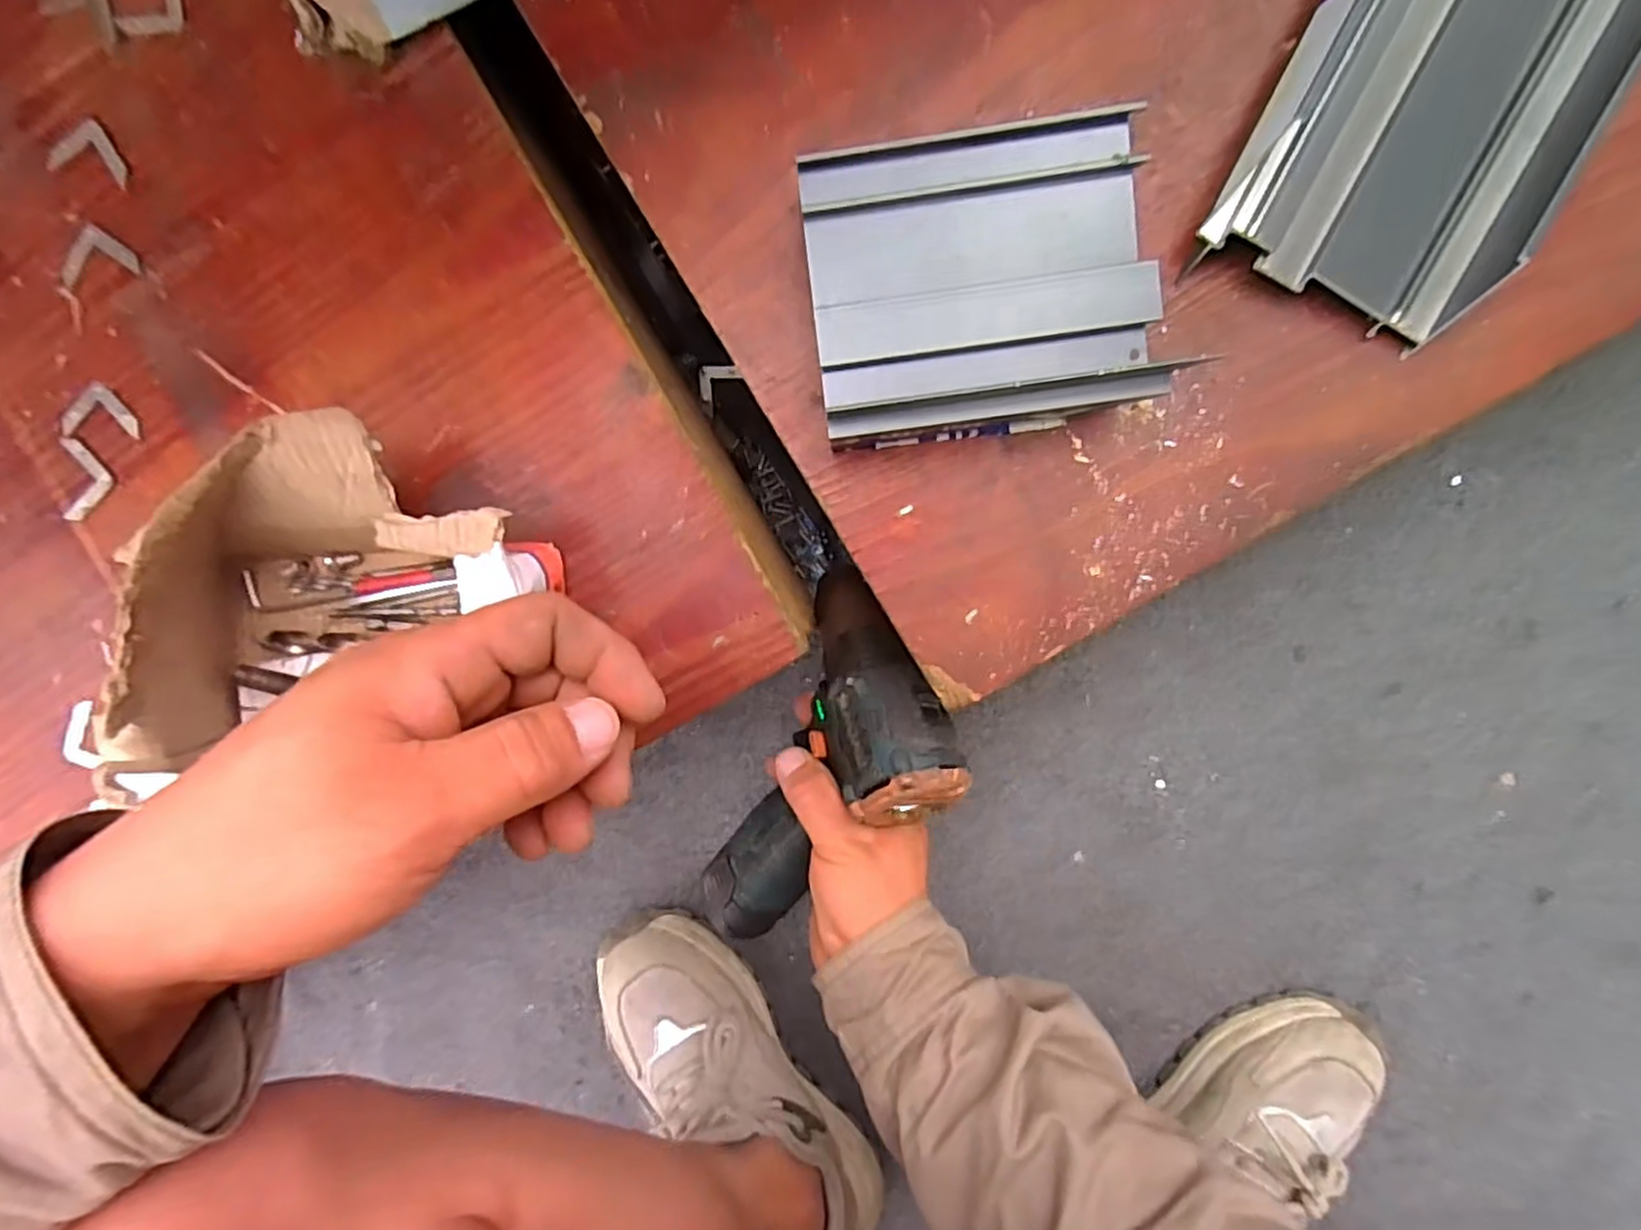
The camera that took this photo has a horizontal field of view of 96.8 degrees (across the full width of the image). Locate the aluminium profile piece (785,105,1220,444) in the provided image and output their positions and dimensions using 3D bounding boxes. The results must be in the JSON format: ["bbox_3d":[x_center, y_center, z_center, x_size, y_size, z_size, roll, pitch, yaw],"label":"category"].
[{"bbox_3d":[0.061,-0.127,0.284,0.124,0.034,0.106,-7,96,5],"label":"aluminium profile piece"}]

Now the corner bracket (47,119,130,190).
[{"bbox_3d":[-0.323,-0.205,0.321,0.038,0.004,0.024,15,97,2],"label":"corner bracket"}]

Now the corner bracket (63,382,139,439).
[{"bbox_3d":[-0.330,-0.093,0.332,0.037,0.004,0.023,2,97,4],"label":"corner bracket"}]

